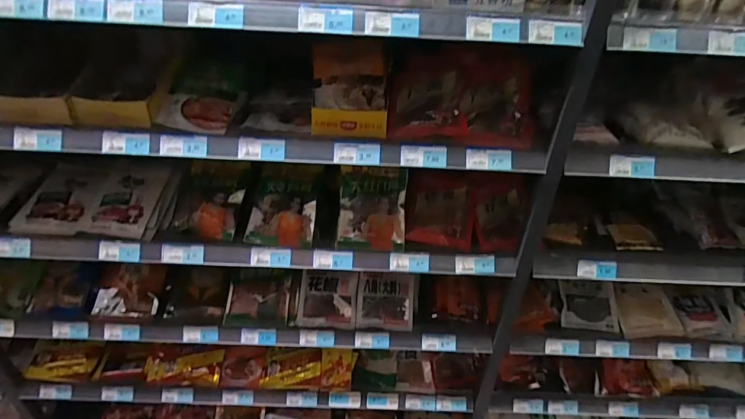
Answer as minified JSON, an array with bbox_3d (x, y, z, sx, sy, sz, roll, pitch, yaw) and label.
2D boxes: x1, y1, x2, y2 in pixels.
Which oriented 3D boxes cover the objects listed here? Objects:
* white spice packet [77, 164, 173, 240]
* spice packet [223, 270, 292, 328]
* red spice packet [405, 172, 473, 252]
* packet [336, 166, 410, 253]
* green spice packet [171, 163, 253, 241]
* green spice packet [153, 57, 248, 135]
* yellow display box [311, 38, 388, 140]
[{"bbox_3d":[-0.507,-0.024,0.784,0.125,0.012,0.172,8,60,-1],"label":"white spice packet"},{"bbox_3d":[-0.264,0.205,0.872,0.139,0.020,0.126,1,74,1],"label":"spice packet"},{"bbox_3d":[0.140,-0.003,0.817,0.149,0.030,0.179,9,60,0],"label":"red spice packet"},{"bbox_3d":[0.000,-0.001,0.760,0.131,0.167,0.018,4,0,0],"label":"packet"},{"bbox_3d":[-0.339,-0.023,0.791,0.136,0.016,0.178,3,60,2],"label":"green spice packet"},{"bbox_3d":[-0.303,-0.207,0.685,0.125,0.013,0.163,9,60,-7],"label":"green spice packet"},{"bbox_3d":[-0.037,-0.215,0.669,0.146,0.132,0.128,1,29,-3],"label":"yellow display box"}]

